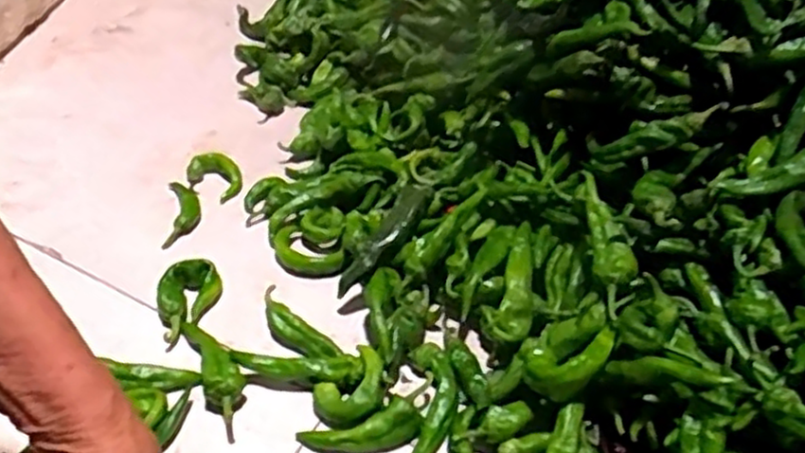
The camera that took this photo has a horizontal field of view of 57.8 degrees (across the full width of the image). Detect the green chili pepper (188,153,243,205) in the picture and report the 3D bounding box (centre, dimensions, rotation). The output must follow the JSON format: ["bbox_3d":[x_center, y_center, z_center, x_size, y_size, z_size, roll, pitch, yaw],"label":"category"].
[{"bbox_3d":[-0.194,-0.055,0.769,0.055,0.025,0.048,21,42,15],"label":"green chili pepper"}]

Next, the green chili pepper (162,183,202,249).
[{"bbox_3d":[-0.217,-0.015,0.721,0.033,0.019,0.089,-1,41,-10],"label":"green chili pepper"}]

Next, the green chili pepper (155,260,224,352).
[{"bbox_3d":[-0.190,0.060,0.624,0.041,0.033,0.071,23,42,18],"label":"green chili pepper"}]

